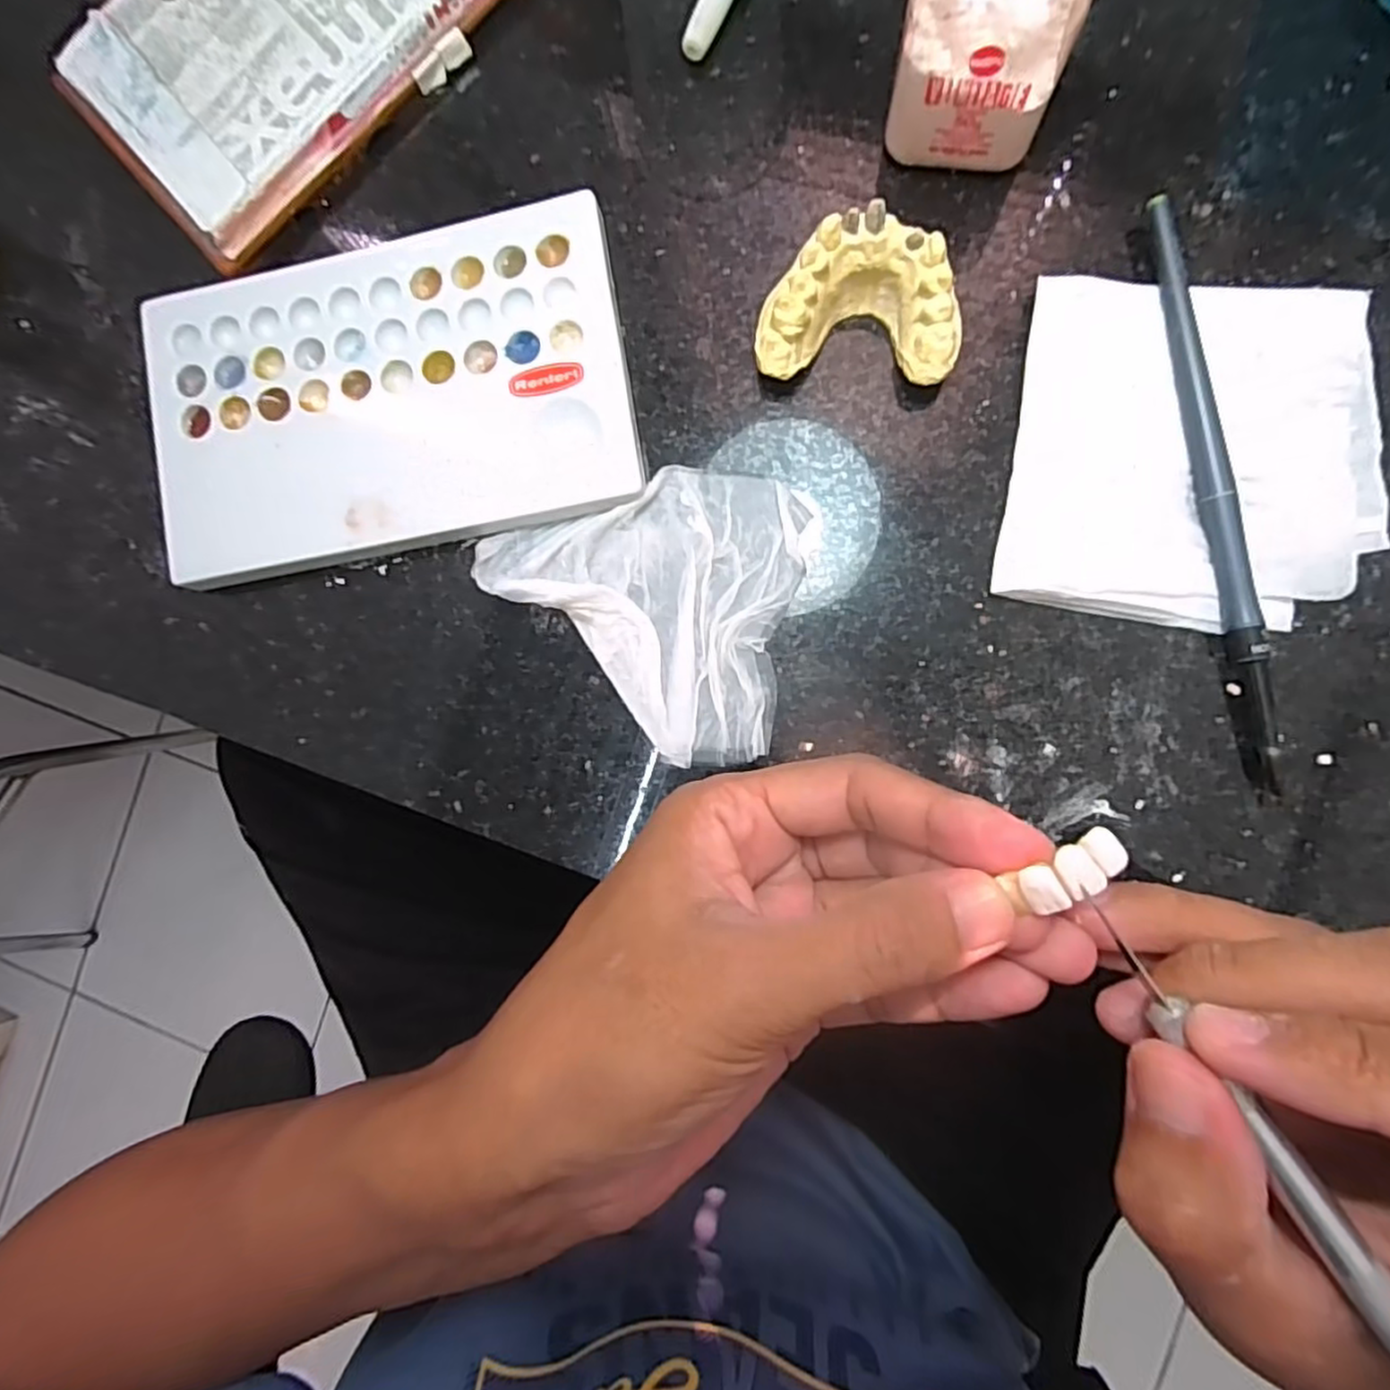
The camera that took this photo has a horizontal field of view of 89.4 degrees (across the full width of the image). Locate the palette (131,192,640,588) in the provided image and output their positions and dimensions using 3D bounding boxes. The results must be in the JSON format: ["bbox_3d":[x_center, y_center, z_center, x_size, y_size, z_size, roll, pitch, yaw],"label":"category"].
[{"bbox_3d":[-0.095,-0.092,0.220,0.151,0.012,0.092,-9,89,6],"label":"palette"}]

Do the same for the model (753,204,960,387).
[{"bbox_3d":[0.047,-0.109,0.198,0.054,0.026,0.037,6,91,7],"label":"model"}]

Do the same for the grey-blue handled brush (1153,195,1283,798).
[{"bbox_3d":[0.142,-0.055,0.192,0.008,0.004,0.160,-12,87,43],"label":"grey-blue handled brush"}]

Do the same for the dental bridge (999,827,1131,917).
[{"bbox_3d":[0.073,0.034,0.136,0.021,0.004,0.009,-39,86,11],"label":"dental bridge"}]

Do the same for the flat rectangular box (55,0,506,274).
[{"bbox_3d":[-0.126,-0.219,0.224,0.148,0.013,0.090,-42,86,5],"label":"flat rectangular box"}]

